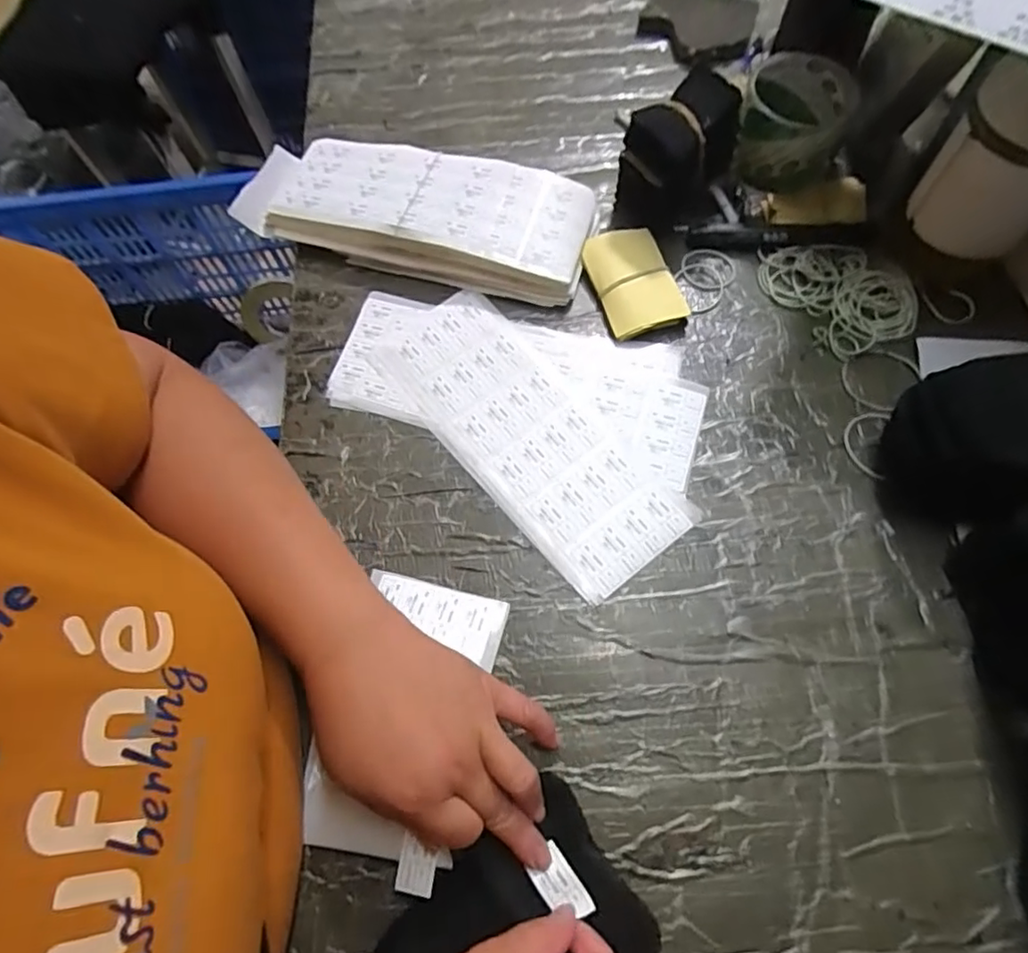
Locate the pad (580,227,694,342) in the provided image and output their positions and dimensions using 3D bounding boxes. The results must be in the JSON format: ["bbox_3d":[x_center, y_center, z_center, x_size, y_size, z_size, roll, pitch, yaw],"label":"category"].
[{"bbox_3d":[0.094,-0.157,0.485,0.059,0.023,0.094,-14,66,-5],"label":"pad"}]

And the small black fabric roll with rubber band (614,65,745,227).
[{"bbox_3d":[0.128,-0.251,0.477,0.081,0.095,0.075,0,65,1],"label":"small black fabric roll with rubber band"}]

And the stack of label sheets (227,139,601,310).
[{"bbox_3d":[-0.081,-0.225,0.511,0.287,0.037,0.101,14,66,7],"label":"stack of label sheets"}]

